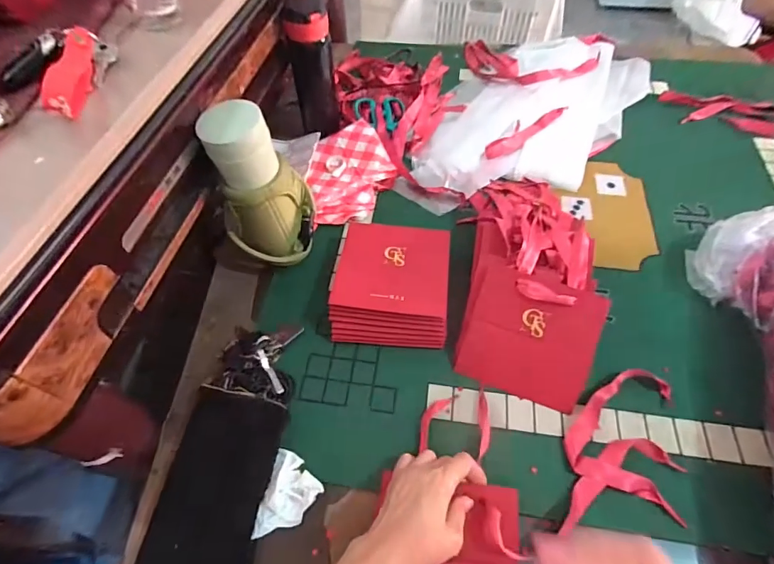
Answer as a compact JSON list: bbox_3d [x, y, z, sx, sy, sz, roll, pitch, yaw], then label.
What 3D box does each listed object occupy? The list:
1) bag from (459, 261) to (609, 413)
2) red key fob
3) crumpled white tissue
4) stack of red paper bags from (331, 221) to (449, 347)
[{"bbox_3d":[0.167,0.063,0.485,0.137,0.017,0.141,18,95,12],"label":"bag"},{"bbox_3d":[-0.274,-0.181,0.365,0.013,0.033,0.107,-6,57,-4],"label":"red key fob"},{"bbox_3d":[-0.099,0.222,0.430,0.056,0.017,0.080,11,58,7],"label":"crumpled white tissue"},{"bbox_3d":[0.008,-0.003,0.535,0.139,0.044,0.163,4,57,3],"label":"stack of red paper bags"}]

